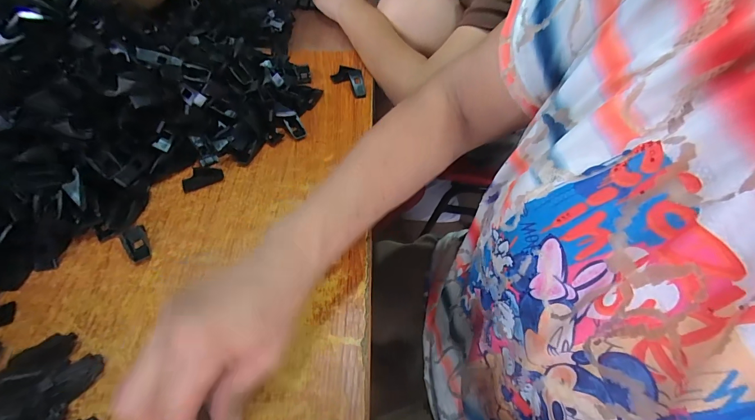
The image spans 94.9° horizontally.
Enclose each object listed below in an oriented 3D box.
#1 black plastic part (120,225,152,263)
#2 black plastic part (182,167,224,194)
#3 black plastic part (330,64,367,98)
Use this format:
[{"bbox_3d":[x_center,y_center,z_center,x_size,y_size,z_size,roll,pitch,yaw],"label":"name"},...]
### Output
[{"bbox_3d":[-0.224,0.032,0.323,0.020,0.005,0.040,-33,59,-23],"label":"black plastic part"},{"bbox_3d":[-0.186,-0.034,0.367,0.041,0.015,0.017,-26,56,-19],"label":"black plastic part"},{"bbox_3d":[-0.041,-0.178,0.480,0.043,0.012,0.061,-6,52,-5],"label":"black plastic part"}]

